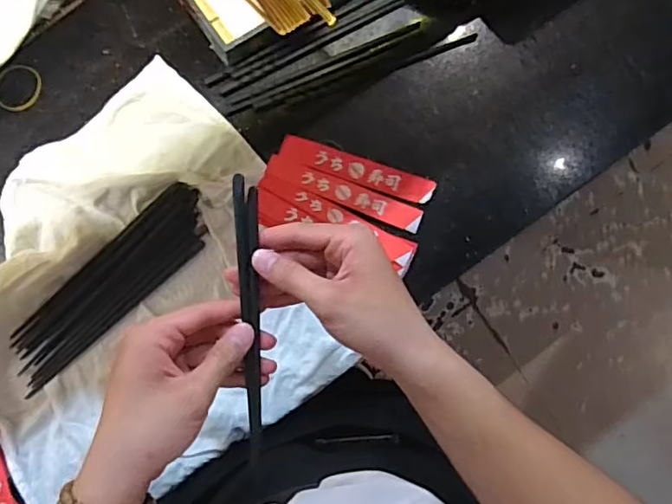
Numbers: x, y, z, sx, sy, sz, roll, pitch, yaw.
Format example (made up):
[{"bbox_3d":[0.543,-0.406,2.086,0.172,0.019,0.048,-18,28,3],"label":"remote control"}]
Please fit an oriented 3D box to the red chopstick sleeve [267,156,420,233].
[{"bbox_3d":[0.010,-0.061,0.573,0.167,0.006,0.027,21,81,-4],"label":"red chopstick sleeve"}]

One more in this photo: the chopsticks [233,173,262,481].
[{"bbox_3d":[-0.059,0.053,0.385,0.015,0.012,0.206,-2,97,-7],"label":"chopsticks"}]

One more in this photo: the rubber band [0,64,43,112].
[{"bbox_3d":[-0.320,-0.166,0.555,0.038,0.008,0.050,46,75,-25],"label":"rubber band"}]

